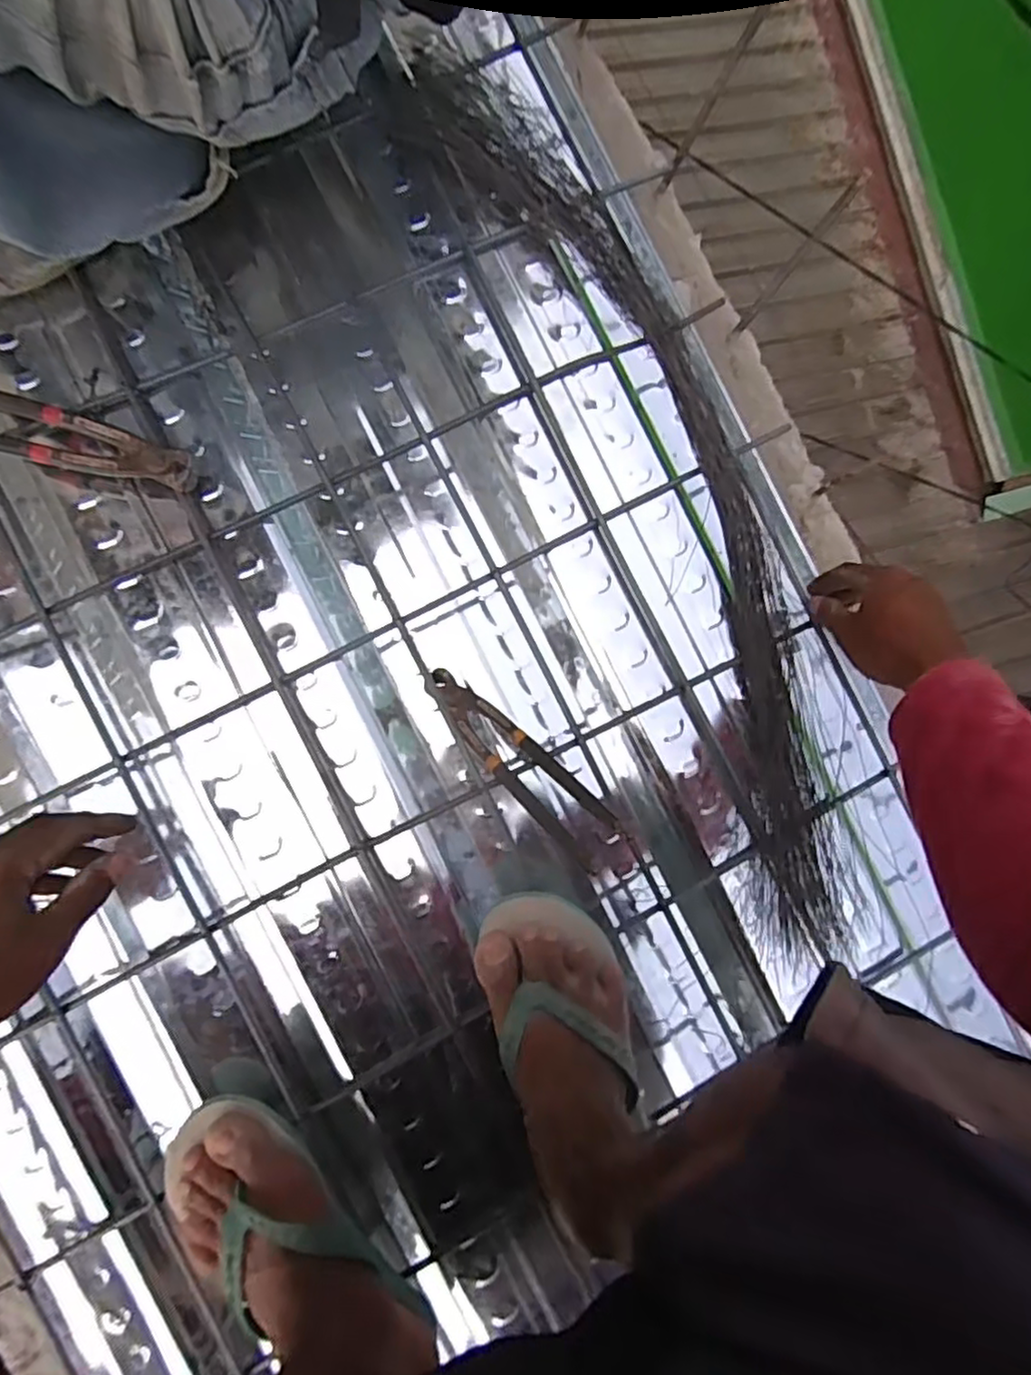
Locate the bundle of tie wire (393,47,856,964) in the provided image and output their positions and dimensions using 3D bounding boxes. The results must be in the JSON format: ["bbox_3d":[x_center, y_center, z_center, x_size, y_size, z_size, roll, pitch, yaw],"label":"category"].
[{"bbox_3d":[0.135,-0.169,0.580,0.153,0.035,0.840,-22,90,-6],"label":"bundle of tie wire"}]

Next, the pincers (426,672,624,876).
[{"bbox_3d":[0.002,0.063,0.571,0.049,0.038,0.206,-43,78,-6],"label":"pincers"}]

